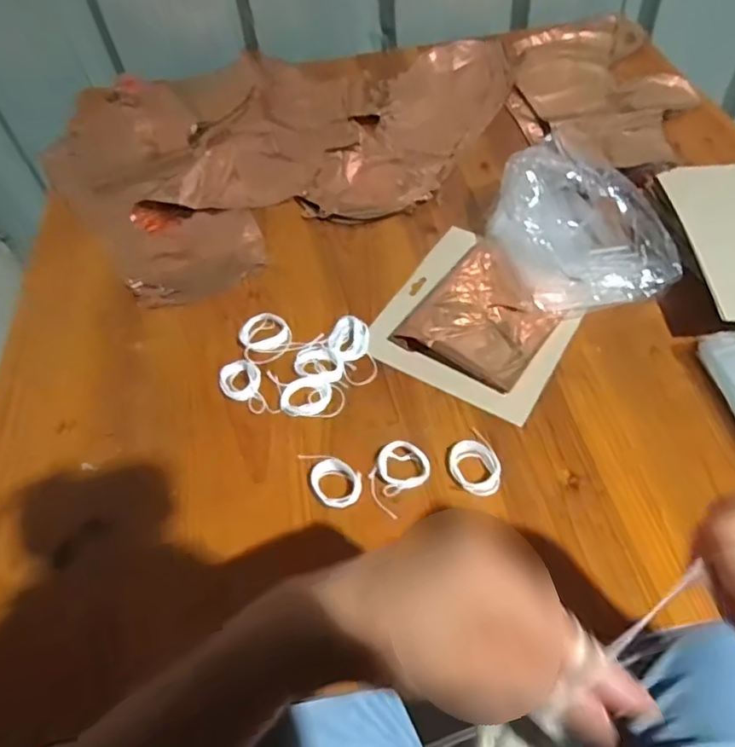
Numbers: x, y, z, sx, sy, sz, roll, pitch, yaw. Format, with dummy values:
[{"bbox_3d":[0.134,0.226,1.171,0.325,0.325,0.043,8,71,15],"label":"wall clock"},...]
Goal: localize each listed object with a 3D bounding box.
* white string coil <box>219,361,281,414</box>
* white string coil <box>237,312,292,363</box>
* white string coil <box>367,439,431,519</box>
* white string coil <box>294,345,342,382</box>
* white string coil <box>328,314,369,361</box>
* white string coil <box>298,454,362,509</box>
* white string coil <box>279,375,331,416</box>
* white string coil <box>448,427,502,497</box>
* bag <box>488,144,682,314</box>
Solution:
[{"bbox_3d":[-0.106,0.014,0.498,0.036,0.007,0.065,-25,55,-13],"label":"white string coil"},{"bbox_3d":[-0.095,-0.034,0.532,0.046,0.009,0.058,-18,54,-8],"label":"white string coil"},{"bbox_3d":[0.022,0.078,0.437,0.041,0.005,0.057,29,61,24],"label":"white string coil"},{"bbox_3d":[-0.043,-0.010,0.507,0.045,0.006,0.034,11,56,13],"label":"white string coil"},{"bbox_3d":[-0.017,-0.033,0.526,0.036,0.006,0.051,-2,54,4],"label":"white string coil"},{"bbox_3d":[-0.031,0.080,0.439,0.058,0.006,0.034,32,62,25],"label":"white string coil"},{"bbox_3d":[-0.053,0.020,0.488,0.044,0.004,0.037,-13,54,-4],"label":"white string coil"},{"bbox_3d":[0.082,0.069,0.439,0.037,0.009,0.053,-19,54,-8],"label":"white string coil"},{"bbox_3d":[0.198,-0.140,0.540,0.134,0.065,0.169,-15,54,-6],"label":"bag"}]

